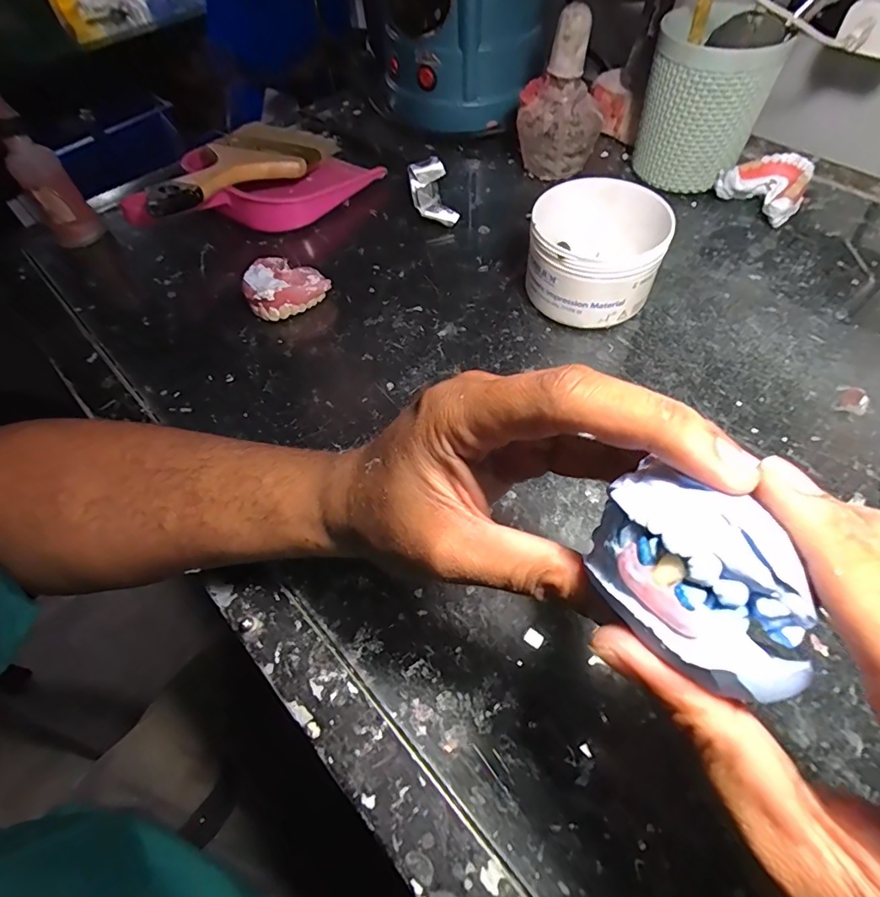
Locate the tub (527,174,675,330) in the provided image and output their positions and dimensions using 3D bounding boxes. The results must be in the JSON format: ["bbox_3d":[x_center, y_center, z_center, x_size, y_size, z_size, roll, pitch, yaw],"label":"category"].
[{"bbox_3d":[0.107,-0.139,0.354,0.084,0.067,0.089,-2,57,2],"label":"tub"}]

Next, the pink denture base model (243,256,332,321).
[{"bbox_3d":[-0.125,-0.124,0.383,0.061,0.027,0.052,26,62,19],"label":"pink denture base model"}]

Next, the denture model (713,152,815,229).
[{"bbox_3d":[0.276,-0.217,0.418,0.055,0.035,0.062,-30,60,-15],"label":"denture model"}]

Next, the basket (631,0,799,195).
[{"bbox_3d":[0.216,-0.287,0.420,0.093,0.112,0.087,13,59,12],"label":"basket"}]

